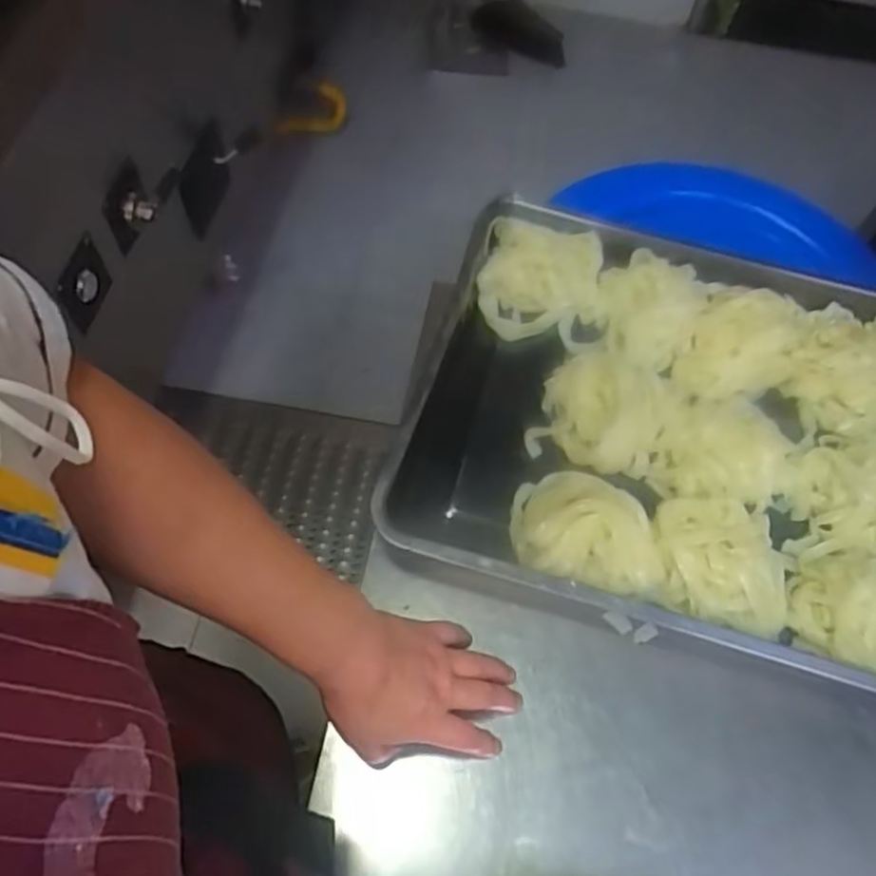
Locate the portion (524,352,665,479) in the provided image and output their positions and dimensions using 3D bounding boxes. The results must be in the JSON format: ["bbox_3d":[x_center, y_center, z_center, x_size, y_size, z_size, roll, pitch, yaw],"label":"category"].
[{"bbox_3d":[0.145,-0.029,0.640,0.107,0.037,0.117,21,63,8],"label":"portion"}]

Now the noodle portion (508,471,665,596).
[{"bbox_3d":[0.112,0.076,0.587,0.098,0.055,0.112,-13,63,-10],"label":"noodle portion"}]

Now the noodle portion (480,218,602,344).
[{"bbox_3d":[0.095,-0.151,0.711,0.110,0.052,0.105,1,62,-2],"label":"noodle portion"}]

